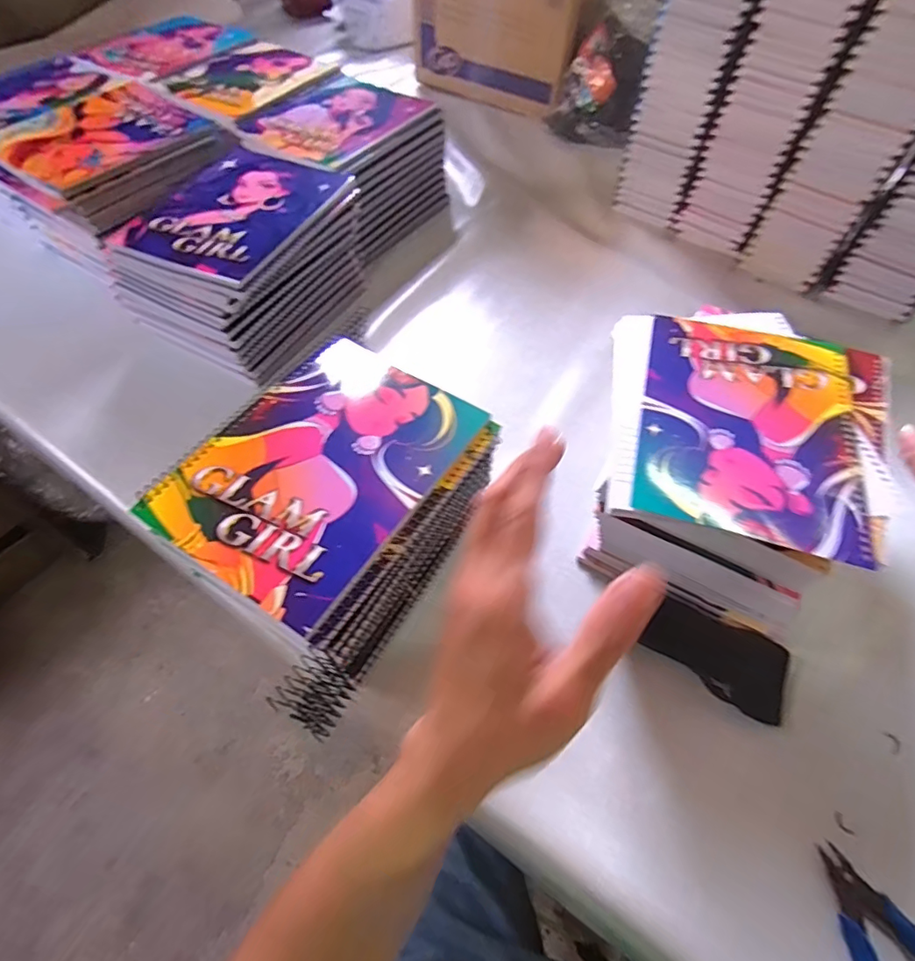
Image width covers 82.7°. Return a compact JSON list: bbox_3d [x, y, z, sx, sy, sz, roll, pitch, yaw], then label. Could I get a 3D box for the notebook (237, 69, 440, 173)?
[{"bbox_3d":[-0.140,-0.432,0.624,0.161,0.014,0.198,29,61,17],"label":"notebook"}]

